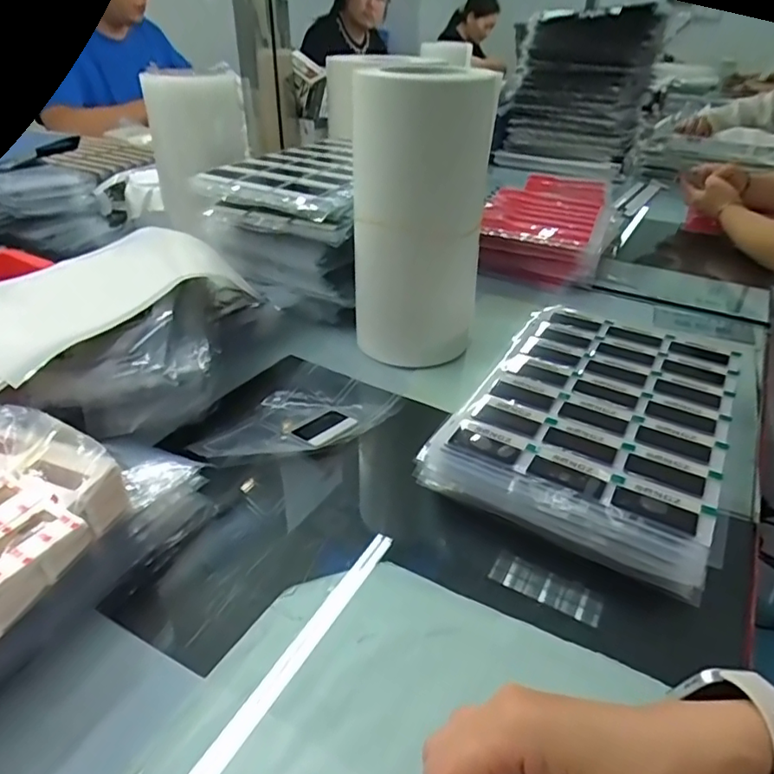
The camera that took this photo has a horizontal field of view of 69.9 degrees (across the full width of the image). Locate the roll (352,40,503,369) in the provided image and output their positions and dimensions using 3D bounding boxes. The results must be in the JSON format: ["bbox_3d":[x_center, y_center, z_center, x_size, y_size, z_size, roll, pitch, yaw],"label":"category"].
[{"bbox_3d":[0.032,-0.163,0.555,0.131,0.283,0.101,3,34,2],"label":"roll"}]

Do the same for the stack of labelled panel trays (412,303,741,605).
[{"bbox_3d":[0.187,0.012,0.489,0.202,0.038,0.300,19,38,24],"label":"stack of labelled panel trays"}]

